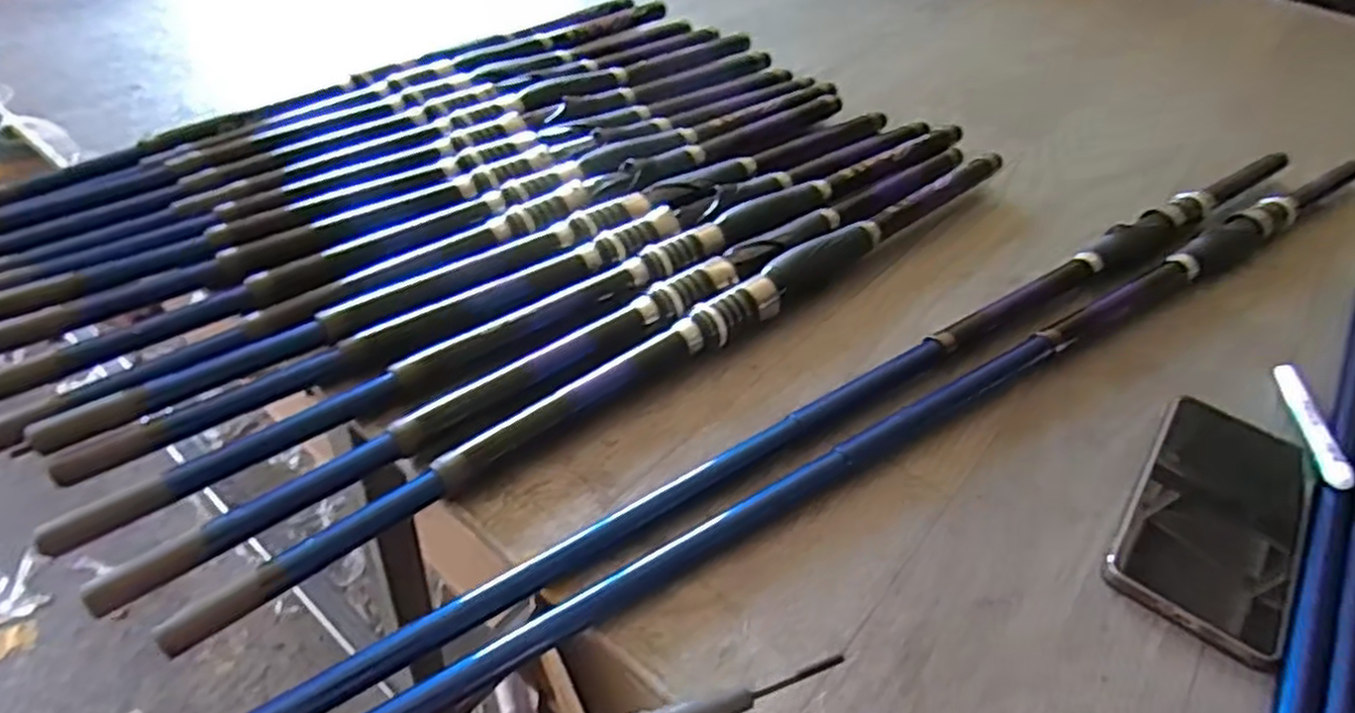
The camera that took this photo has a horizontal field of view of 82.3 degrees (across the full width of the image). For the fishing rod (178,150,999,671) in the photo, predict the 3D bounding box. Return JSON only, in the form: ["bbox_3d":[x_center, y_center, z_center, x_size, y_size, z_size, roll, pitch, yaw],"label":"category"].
[{"bbox_3d":[0.026,-0.019,0.472,0.616,0.026,0.025,-31,53,-34],"label":"fishing rod"}]

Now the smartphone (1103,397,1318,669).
[{"bbox_3d":[0.283,0.082,0.405,0.077,0.010,0.160,31,47,26],"label":"smartphone"}]

